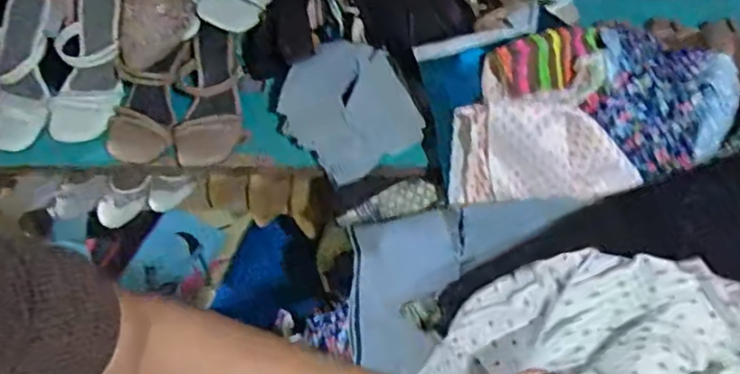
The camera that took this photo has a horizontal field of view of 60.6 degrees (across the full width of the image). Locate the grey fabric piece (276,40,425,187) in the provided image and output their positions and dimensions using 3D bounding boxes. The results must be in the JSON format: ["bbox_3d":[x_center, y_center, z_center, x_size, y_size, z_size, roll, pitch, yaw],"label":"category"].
[{"bbox_3d":[-0.036,-0.108,0.869,0.166,0.076,0.177,-22,64,-15],"label":"grey fabric piece"}]

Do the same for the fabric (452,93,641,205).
[{"bbox_3d":[0.209,-0.040,0.773,0.221,0.142,0.034,-4,35,9],"label":"fabric"}]

